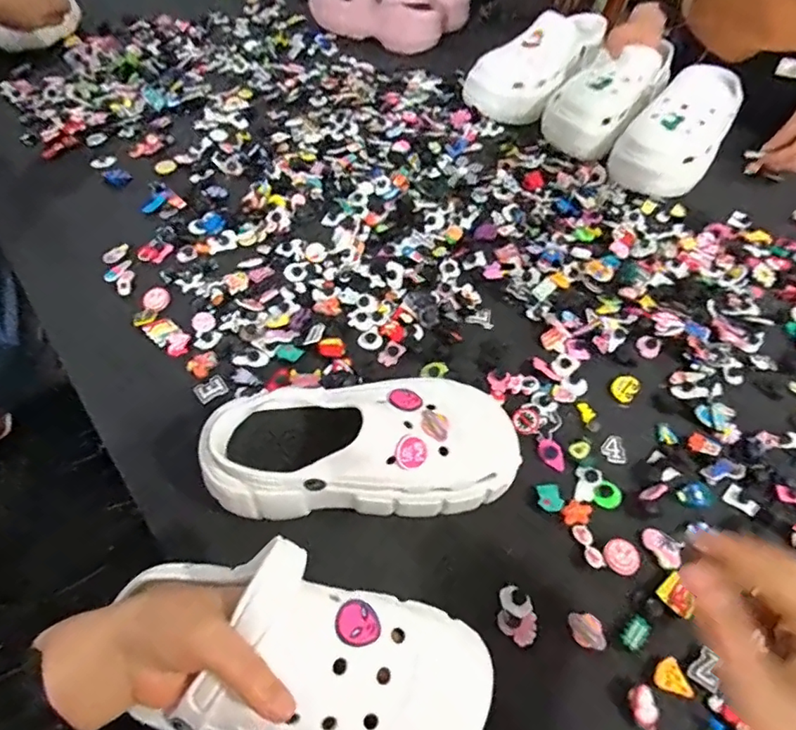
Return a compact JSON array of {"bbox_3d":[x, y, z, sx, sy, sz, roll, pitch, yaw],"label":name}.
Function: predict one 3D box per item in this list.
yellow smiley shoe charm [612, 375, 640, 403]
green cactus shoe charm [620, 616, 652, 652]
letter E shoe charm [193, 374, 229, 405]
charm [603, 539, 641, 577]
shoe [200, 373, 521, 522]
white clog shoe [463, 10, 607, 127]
[{"bbox_3d":[0.219,0.021,0.508,0.024,0.004,0.029,38,76,22],"label":"yellow smiley shoe charm"},{"bbox_3d":[0.171,0.191,0.377,0.025,0.004,0.017,-37,63,-25],"label":"green cactus shoe charm"},{"bbox_3d":[-0.174,0.022,0.488,0.027,0.004,0.024,-30,60,-21],"label":"letter E shoe charm"},{"bbox_3d":[0.174,0.150,0.411,0.026,0.005,0.027,1,54,-1],"label":"charm"},{"bbox_3d":[-0.025,0.059,0.411,0.225,0.101,0.095,-1,54,-3],"label":"shoe"},{"bbox_3d":[0.212,-0.446,0.776,0.229,0.110,0.105,-29,60,-21],"label":"white clog shoe"}]

